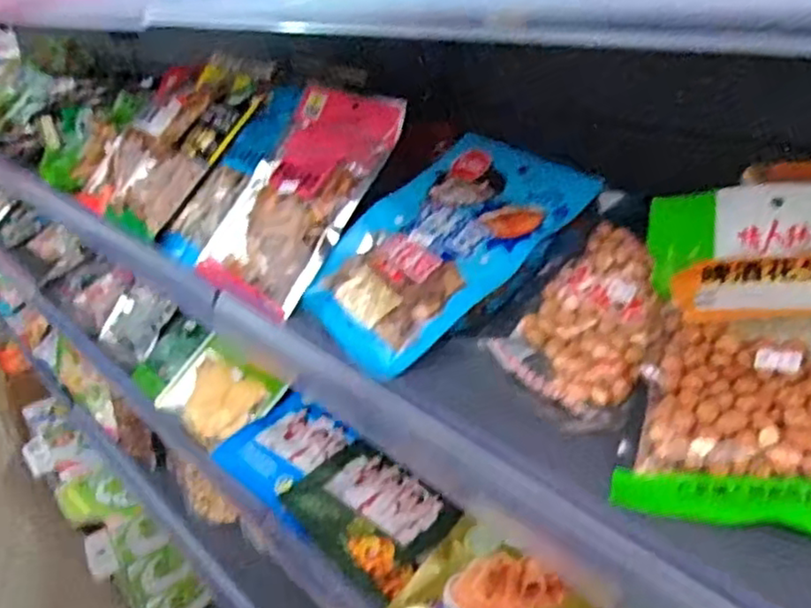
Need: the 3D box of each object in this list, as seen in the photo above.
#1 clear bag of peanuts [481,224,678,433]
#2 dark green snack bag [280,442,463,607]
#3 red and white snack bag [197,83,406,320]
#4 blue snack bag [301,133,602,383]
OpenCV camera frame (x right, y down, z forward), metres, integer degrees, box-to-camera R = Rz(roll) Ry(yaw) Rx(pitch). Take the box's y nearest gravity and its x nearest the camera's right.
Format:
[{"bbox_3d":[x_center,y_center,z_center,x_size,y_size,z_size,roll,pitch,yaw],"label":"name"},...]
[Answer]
[{"bbox_3d":[0.143,0.017,0.497,0.145,0.040,0.121,-44,39,-7],"label":"clear bag of peanuts"},{"bbox_3d":[-0.040,0.220,0.723,0.141,0.037,0.171,-26,34,-37],"label":"dark green snack bag"},{"bbox_3d":[-0.101,-0.105,0.642,0.156,0.024,0.224,22,81,37],"label":"red and white snack bag"},{"bbox_3d":[0.024,-0.059,0.578,0.243,0.022,0.167,-40,45,-15],"label":"blue snack bag"}]

